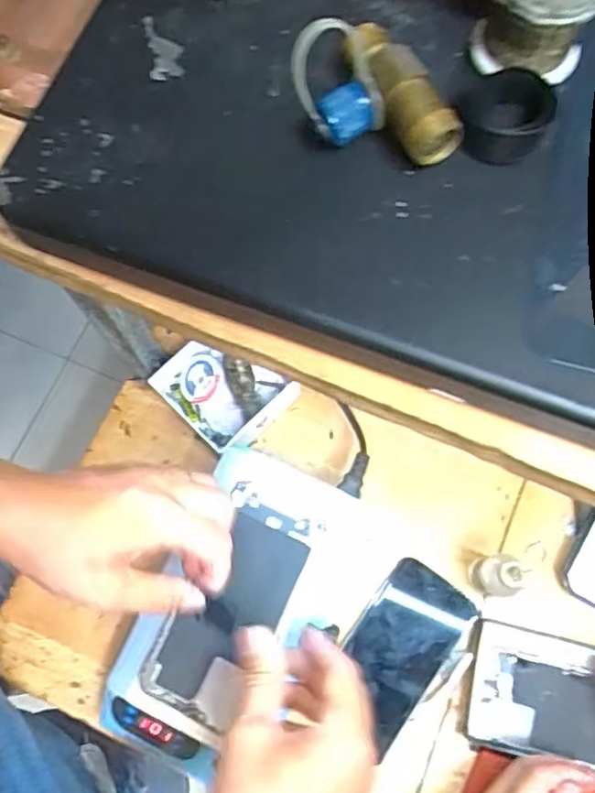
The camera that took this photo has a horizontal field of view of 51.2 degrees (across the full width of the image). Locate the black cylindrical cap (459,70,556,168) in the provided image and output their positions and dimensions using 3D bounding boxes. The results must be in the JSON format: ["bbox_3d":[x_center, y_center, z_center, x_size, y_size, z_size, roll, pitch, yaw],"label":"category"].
[{"bbox_3d":[0.066,-0.089,0.195,0.028,0.014,0.026,0,73,1],"label":"black cylindrical cap"}]

